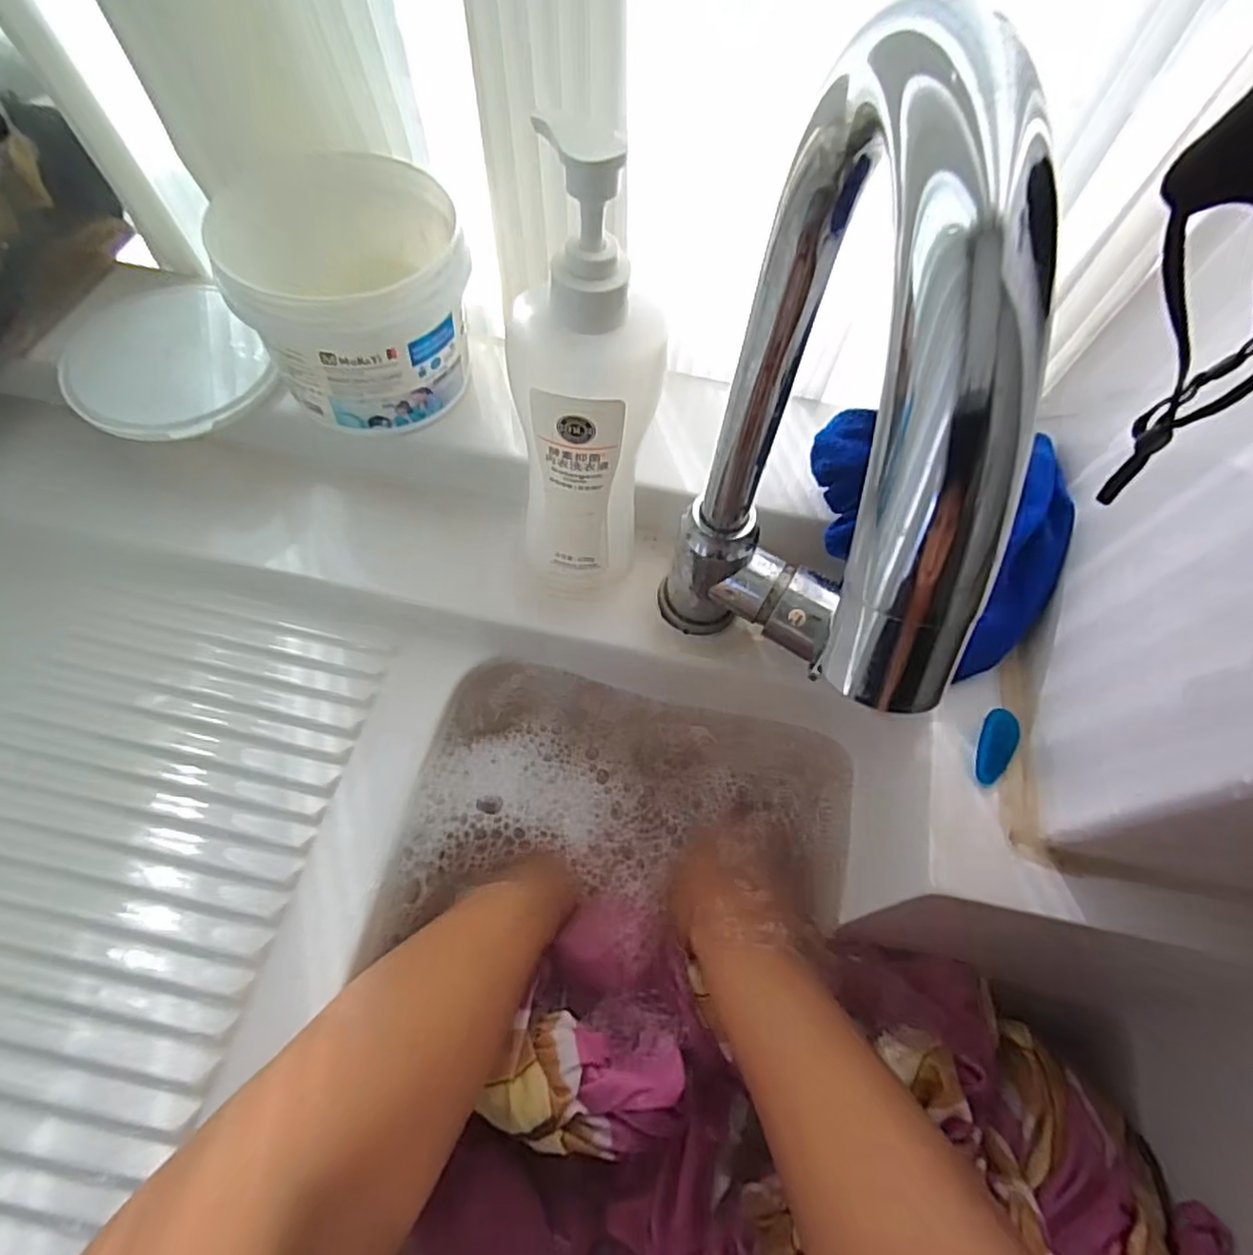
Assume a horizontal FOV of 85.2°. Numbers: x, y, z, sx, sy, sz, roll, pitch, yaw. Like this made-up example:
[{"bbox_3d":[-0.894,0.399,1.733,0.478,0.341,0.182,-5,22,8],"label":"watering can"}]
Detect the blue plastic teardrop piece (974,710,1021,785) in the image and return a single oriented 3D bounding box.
[{"bbox_3d":[0.182,0.059,0.335,0.021,0.004,0.037,24,76,-13],"label":"blue plastic teardrop piece"}]

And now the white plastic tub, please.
[{"bbox_3d":[-0.147,-0.181,0.375,0.116,0.081,0.117,-18,66,-12],"label":"white plastic tub"}]

